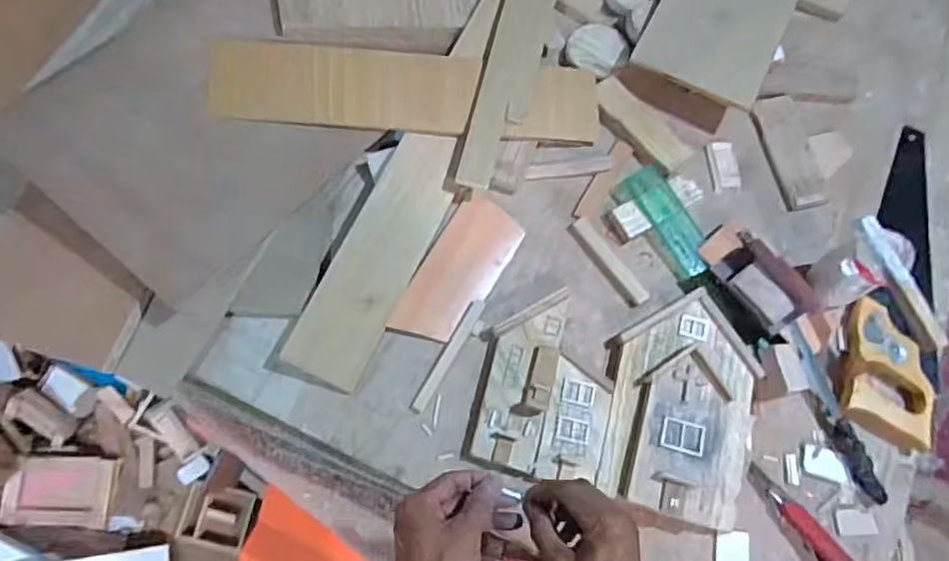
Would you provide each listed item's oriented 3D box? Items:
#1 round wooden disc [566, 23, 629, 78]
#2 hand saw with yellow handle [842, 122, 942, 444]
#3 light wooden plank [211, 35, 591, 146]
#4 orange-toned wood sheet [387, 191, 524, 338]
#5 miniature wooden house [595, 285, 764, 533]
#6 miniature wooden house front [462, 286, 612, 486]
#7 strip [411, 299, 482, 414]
[{"bbox_3d":[0.163,-0.307,0.786,0.077,0.014,0.083,1,70,-2],"label":"round wooden disc"},{"bbox_3d":[0.508,-0.015,0.698,0.092,0.028,0.411,21,71,6],"label":"hand saw with yellow handle"},{"bbox_3d":[-0.070,-0.223,0.708,0.445,0.013,0.099,1,82,-12],"label":"light wooden plank"},{"bbox_3d":[-0.014,-0.013,0.684,0.080,0.009,0.189,30,72,4],"label":"orange-toned wood sheet"},{"bbox_3d":[0.218,0.124,0.629,0.153,0.031,0.231,14,70,3],"label":"miniature wooden house"},{"bbox_3d":[0.074,0.110,0.635,0.139,0.026,0.188,9,70,2],"label":"miniature wooden house front"},{"bbox_3d":[-0.028,0.081,0.649,0.014,0.008,0.138,29,72,9],"label":"strip"}]

